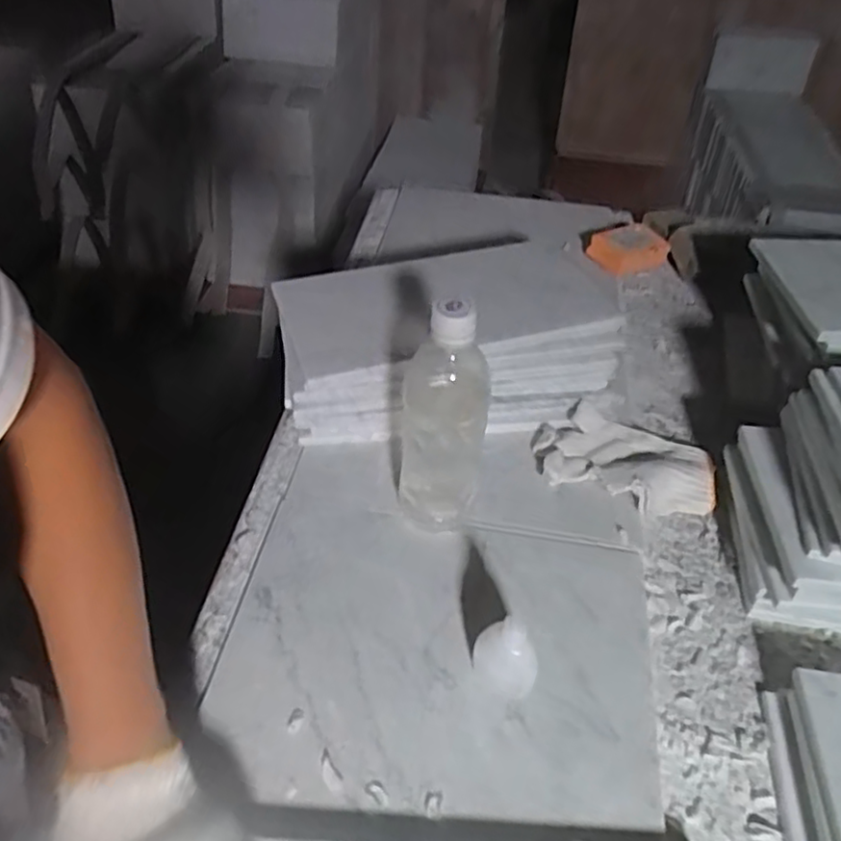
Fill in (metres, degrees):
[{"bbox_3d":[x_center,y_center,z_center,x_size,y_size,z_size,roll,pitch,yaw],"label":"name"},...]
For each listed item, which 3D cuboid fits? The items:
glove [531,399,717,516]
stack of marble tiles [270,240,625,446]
[{"bbox_3d":[0.186,0.032,0.623,0.159,0.023,0.096,17,46,11],"label":"glove"},{"bbox_3d":[0.023,-0.078,0.674,0.318,0.095,0.199,-13,48,-18],"label":"stack of marble tiles"}]

